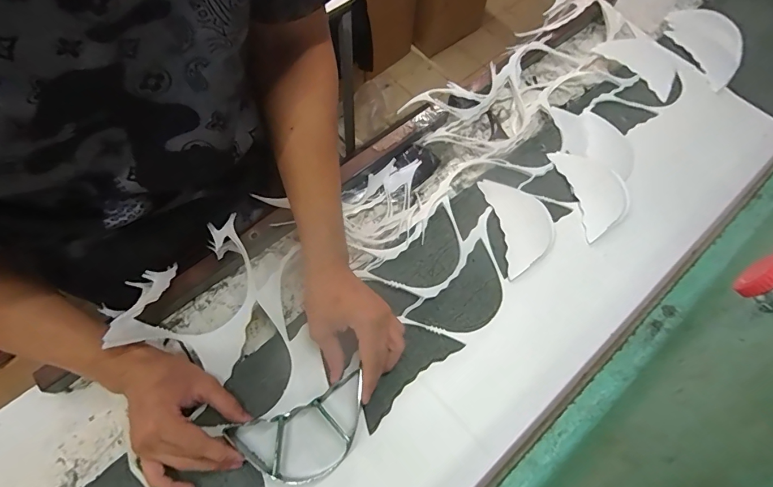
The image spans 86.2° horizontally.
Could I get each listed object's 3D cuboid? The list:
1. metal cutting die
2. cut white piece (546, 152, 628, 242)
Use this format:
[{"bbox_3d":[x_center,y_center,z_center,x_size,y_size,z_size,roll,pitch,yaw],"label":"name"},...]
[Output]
[{"bbox_3d":[-0.081,0.193,0.413,0.140,0.030,0.078,-22,67,-11],"label":"metal cutting die"},{"bbox_3d":[0.282,-0.073,0.555,0.075,0.017,0.136,-9,67,-6],"label":"cut white piece"}]

